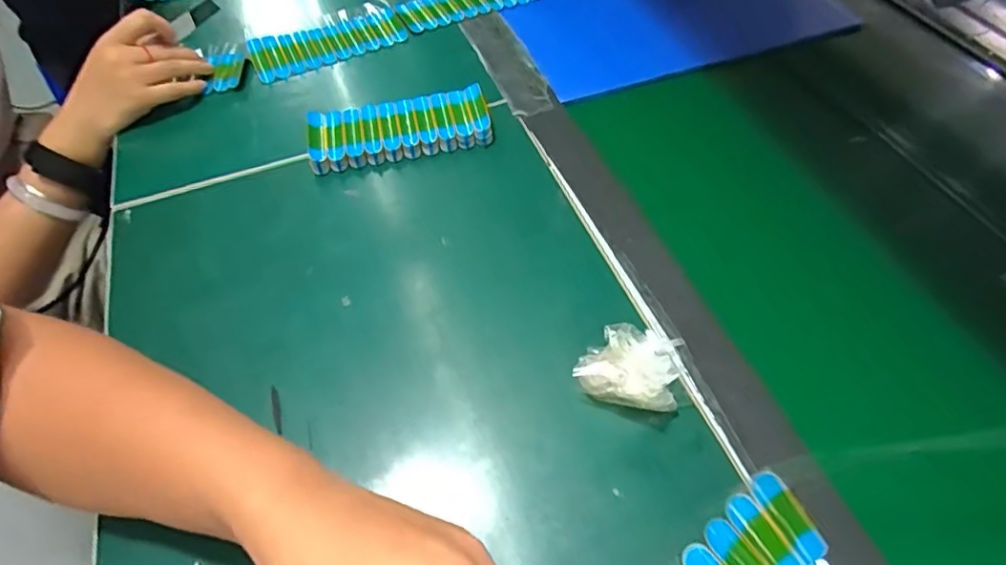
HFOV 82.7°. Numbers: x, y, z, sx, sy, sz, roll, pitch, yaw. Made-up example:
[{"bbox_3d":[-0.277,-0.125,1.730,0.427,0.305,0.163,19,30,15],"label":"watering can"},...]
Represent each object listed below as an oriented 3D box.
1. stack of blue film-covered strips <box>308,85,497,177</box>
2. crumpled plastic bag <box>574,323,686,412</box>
[{"bbox_3d":[-0.089,-0.134,0.494,0.152,0.018,0.063,-11,54,-6],"label":"stack of blue film-covered strips"},{"bbox_3d":[0.080,0.047,0.349,0.059,0.032,0.057,19,57,15],"label":"crumpled plastic bag"}]

